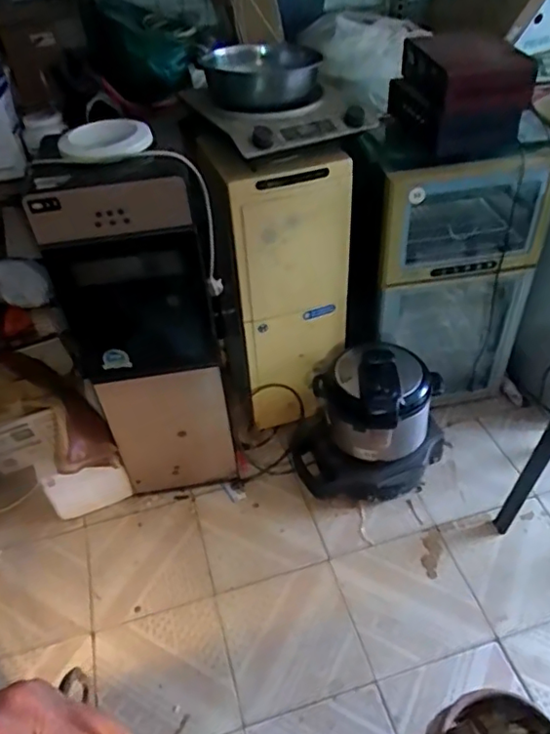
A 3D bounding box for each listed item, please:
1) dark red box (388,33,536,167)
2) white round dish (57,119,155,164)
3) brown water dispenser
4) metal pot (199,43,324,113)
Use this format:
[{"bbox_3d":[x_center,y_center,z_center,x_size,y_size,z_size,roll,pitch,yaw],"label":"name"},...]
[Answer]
[{"bbox_3d":[0.375,-0.567,1.187,0.199,0.201,0.247,-15,46,-9],"label":"dark red box"},{"bbox_3d":[-0.305,-0.418,1.061,0.156,0.035,0.139,-7,45,-1],"label":"white round dish"},{"bbox_3d":[-0.311,-0.086,1.359,0.325,0.846,0.329,-19,47,-13],"label":"brown water dispenser"},{"bbox_3d":[-0.025,-0.564,1.129,0.211,0.073,0.168,-17,46,-11],"label":"metal pot"}]

